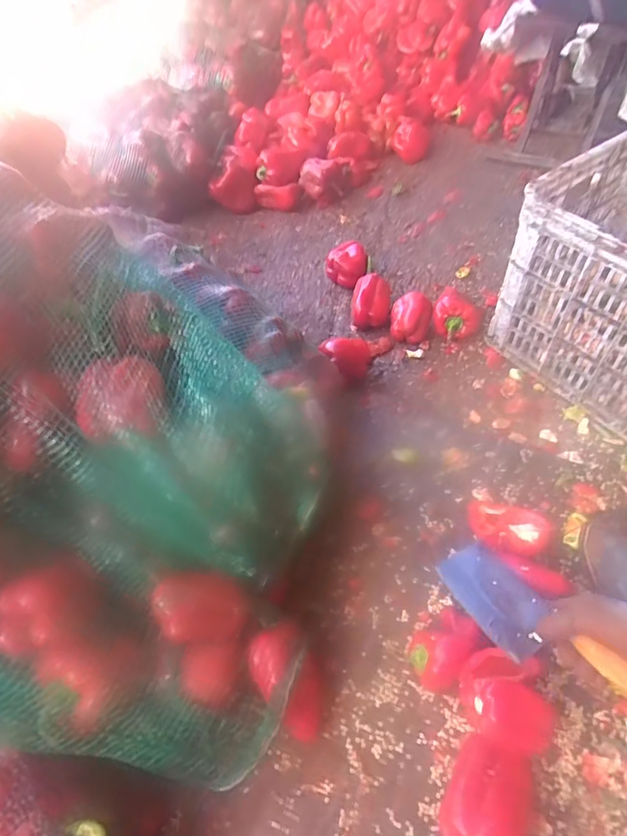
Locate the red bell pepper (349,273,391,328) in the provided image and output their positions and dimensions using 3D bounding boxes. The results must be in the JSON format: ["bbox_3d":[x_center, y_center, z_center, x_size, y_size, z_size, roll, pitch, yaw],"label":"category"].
[{"bbox_3d":[0.116,-0.230,0.985,0.077,0.073,0.102,3,53,6],"label":"red bell pepper"}]

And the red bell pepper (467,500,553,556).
[{"bbox_3d":[0.267,0.151,0.674,0.108,0.039,0.078,10,54,11],"label":"red bell pepper"}]

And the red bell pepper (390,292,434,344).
[{"bbox_3d":[0.186,-0.190,0.943,0.074,0.063,0.079,-2,53,2],"label":"red bell pepper"}]

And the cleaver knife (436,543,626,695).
[{"bbox_3d":[0.247,0.232,0.567,0.086,0.019,0.247,-33,34,-20],"label":"cleaver knife"}]

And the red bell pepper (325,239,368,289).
[{"bbox_3d":[0.069,-0.329,1.041,0.084,0.078,0.072,-1,53,3],"label":"red bell pepper"}]

